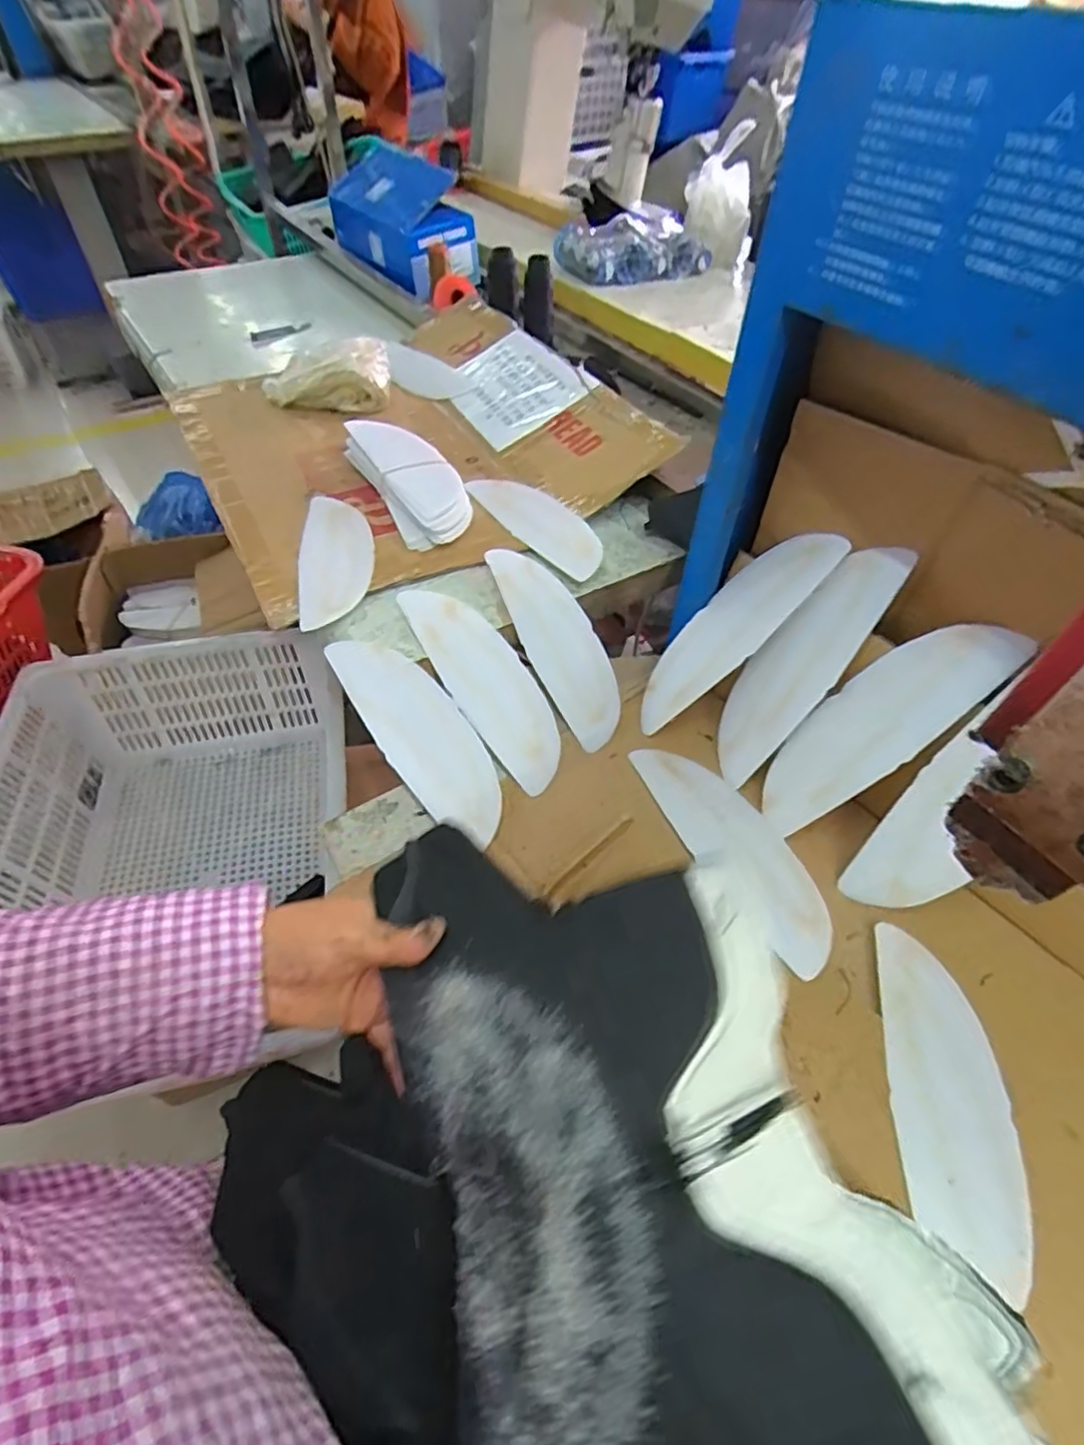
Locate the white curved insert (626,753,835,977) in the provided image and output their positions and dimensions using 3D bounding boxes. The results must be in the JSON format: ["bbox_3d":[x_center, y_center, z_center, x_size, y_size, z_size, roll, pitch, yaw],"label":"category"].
[{"bbox_3d":[0.150,0.088,0.504,0.074,0.027,0.207,-21,54,-18],"label":"white curved insert"}]

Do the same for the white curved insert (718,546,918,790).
[{"bbox_3d":[0.207,-0.048,0.534,0.015,0.213,0.066,0,38,-51],"label":"white curved insert"}]

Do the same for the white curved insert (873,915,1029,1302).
[{"bbox_3d":[0.252,0.224,0.408,0.068,0.006,0.193,8,51,5],"label":"white curved insert"}]

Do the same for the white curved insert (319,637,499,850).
[{"bbox_3d":[-0.102,0.009,0.562,0.072,0.018,0.208,-35,80,-26],"label":"white curved insert"}]

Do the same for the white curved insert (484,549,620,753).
[{"bbox_3d":[0.017,-0.077,0.611,0.059,0.029,0.213,-22,75,-19],"label":"white curved insert"}]

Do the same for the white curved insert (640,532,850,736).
[{"bbox_3d":[0.159,-0.082,0.566,0.017,0.213,0.069,19,32,-47],"label":"white curved insert"}]

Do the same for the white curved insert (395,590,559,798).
[{"bbox_3d":[-0.048,-0.039,0.591,0.067,0.018,0.213,-32,83,-25],"label":"white curved insert"}]

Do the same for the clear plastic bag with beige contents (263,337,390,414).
[{"bbox_3d":[-0.293,-0.455,0.874,0.179,0.077,0.077,-1,49,15],"label":"clear plastic bag with beige contents"}]

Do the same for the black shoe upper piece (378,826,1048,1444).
[{"bbox_3d":[0.052,0.216,0.286,0.201,0.062,0.382,-10,51,-10],"label":"black shoe upper piece"}]

